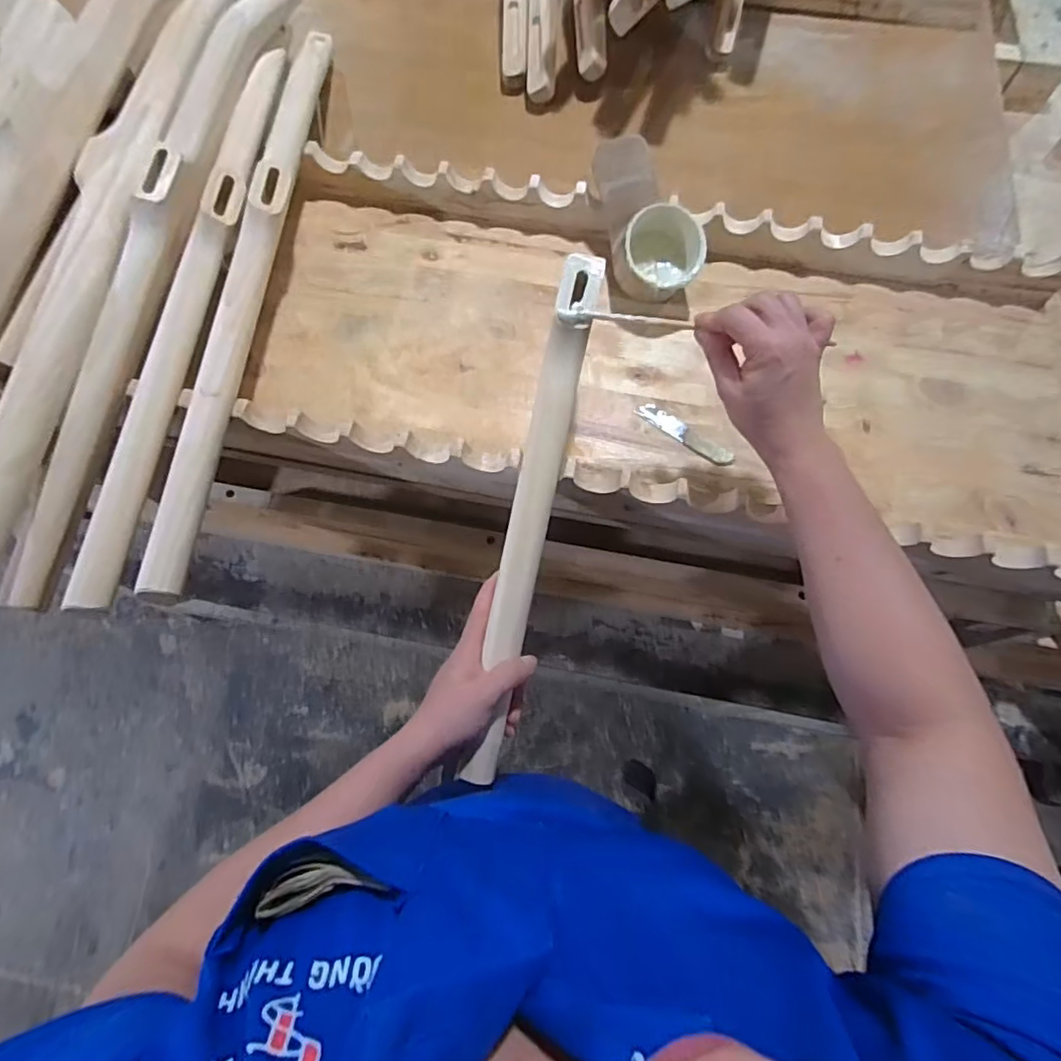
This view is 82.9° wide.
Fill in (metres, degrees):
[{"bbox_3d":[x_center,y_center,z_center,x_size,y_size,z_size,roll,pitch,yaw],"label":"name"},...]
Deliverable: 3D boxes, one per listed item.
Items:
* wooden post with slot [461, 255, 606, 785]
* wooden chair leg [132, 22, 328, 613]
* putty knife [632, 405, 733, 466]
[{"bbox_3d":[0.001,-0.009,0.482,0.033,0.025,0.419,12,91,4],"label":"wooden post with slot"},{"bbox_3d":[-0.265,-0.258,0.573,0.038,0.046,0.658,3,69,1],"label":"wooden chair leg"},{"bbox_3d":[0.150,-0.095,0.583,0.102,0.005,0.020,36,73,13],"label":"putty knife"}]

